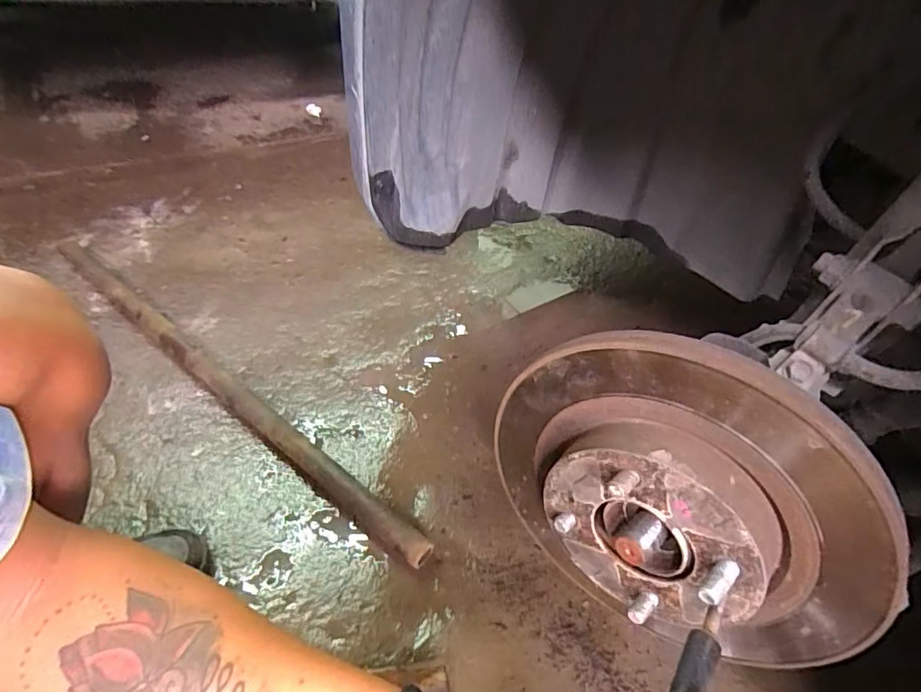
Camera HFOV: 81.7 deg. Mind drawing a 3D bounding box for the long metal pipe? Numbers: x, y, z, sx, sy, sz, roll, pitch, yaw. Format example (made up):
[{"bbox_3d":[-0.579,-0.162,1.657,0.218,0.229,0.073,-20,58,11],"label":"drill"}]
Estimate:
[{"bbox_3d":[-0.379,0.039,0.802,0.871,0.035,0.039,32,49,26],"label":"long metal pipe"}]

